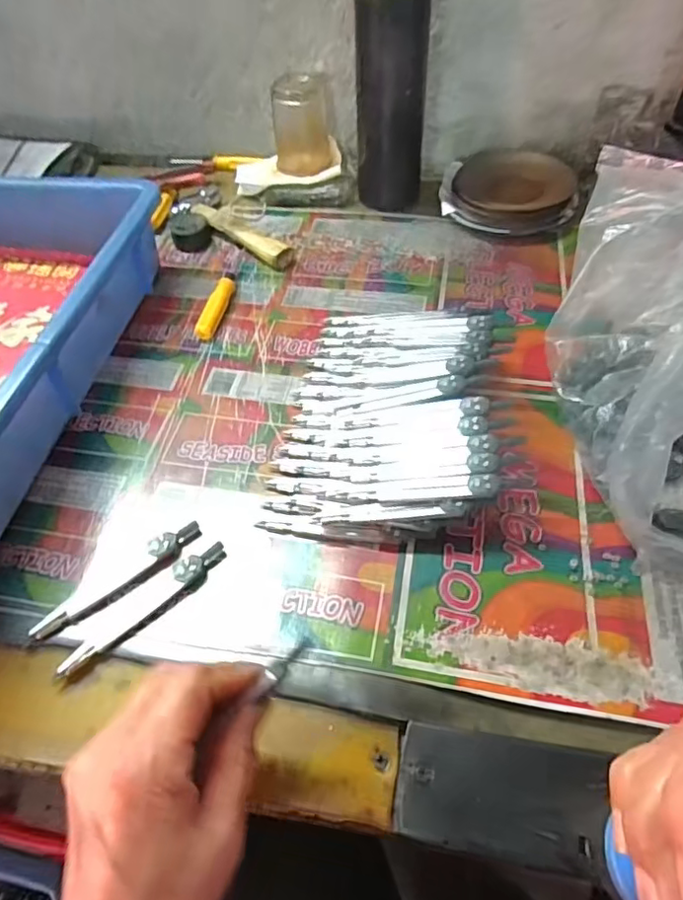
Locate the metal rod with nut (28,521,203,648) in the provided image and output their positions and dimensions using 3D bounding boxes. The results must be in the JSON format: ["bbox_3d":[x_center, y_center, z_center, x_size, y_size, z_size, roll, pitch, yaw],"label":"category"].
[{"bbox_3d":[-0.132,0.078,0.348,0.110,0.010,0.015,-36,59,-23],"label":"metal rod with nut"}]

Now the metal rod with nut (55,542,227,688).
[{"bbox_3d":[-0.111,0.091,0.335,0.016,0.012,0.110,37,62,27],"label":"metal rod with nut"}]

